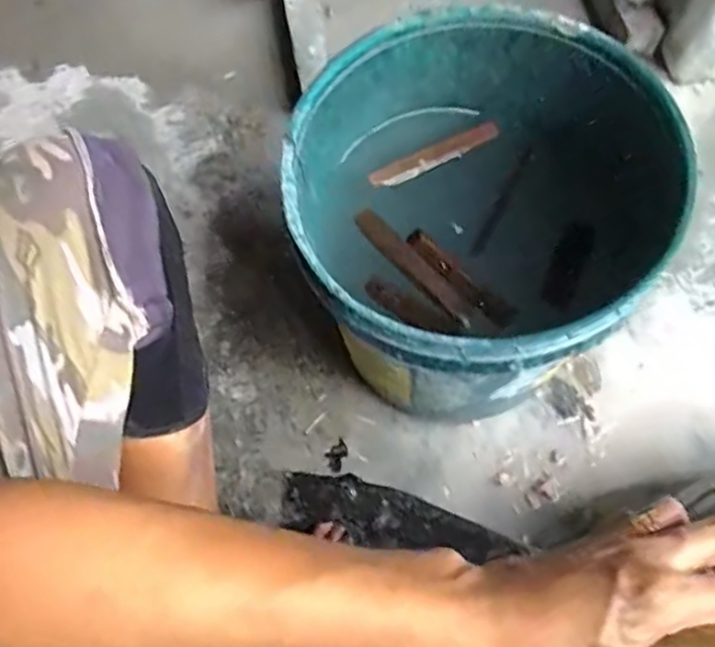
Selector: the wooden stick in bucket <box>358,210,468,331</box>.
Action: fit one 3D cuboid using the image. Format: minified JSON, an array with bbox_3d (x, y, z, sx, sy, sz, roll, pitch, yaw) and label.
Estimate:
[{"bbox_3d":[0.054,-0.053,0.594,0.139,0.005,0.022,43,86,5],"label":"wooden stick in bucket"}]

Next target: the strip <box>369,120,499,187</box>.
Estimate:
[{"bbox_3d":[0.074,-0.162,0.616,0.132,0.004,0.021,-25,92,-6],"label":"strip"}]

